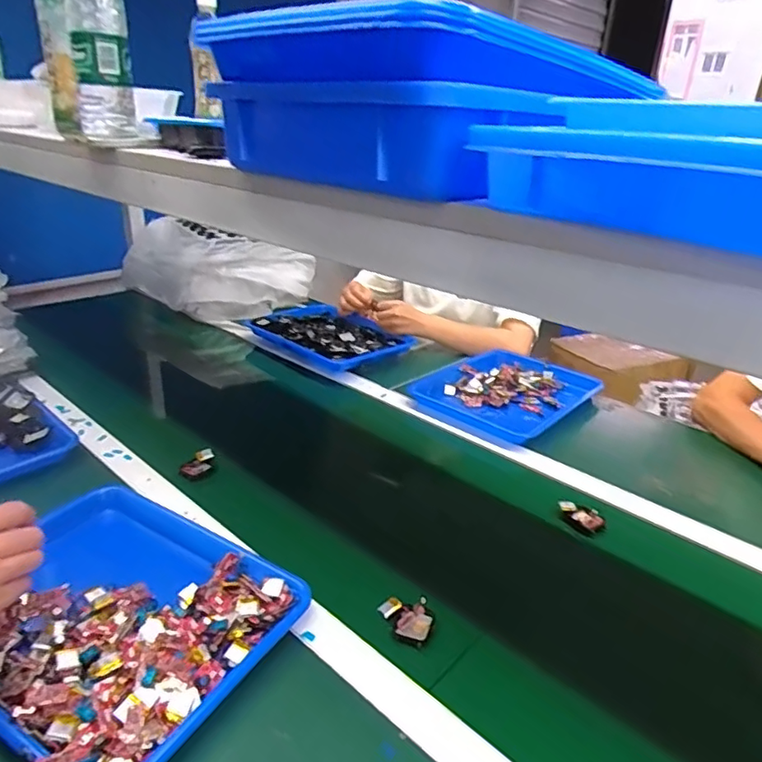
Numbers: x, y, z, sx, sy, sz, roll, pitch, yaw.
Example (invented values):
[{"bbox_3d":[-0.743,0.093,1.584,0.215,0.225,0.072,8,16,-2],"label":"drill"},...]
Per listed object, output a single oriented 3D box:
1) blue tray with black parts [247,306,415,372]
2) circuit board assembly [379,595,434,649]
[{"bbox_3d":[-0.116,-0.111,1.254,0.325,0.041,0.210,24,32,35],"label":"blue tray with black parts"},{"bbox_3d":[0.024,0.235,0.571,0.056,0.028,0.037,19,29,29],"label":"circuit board assembly"}]

